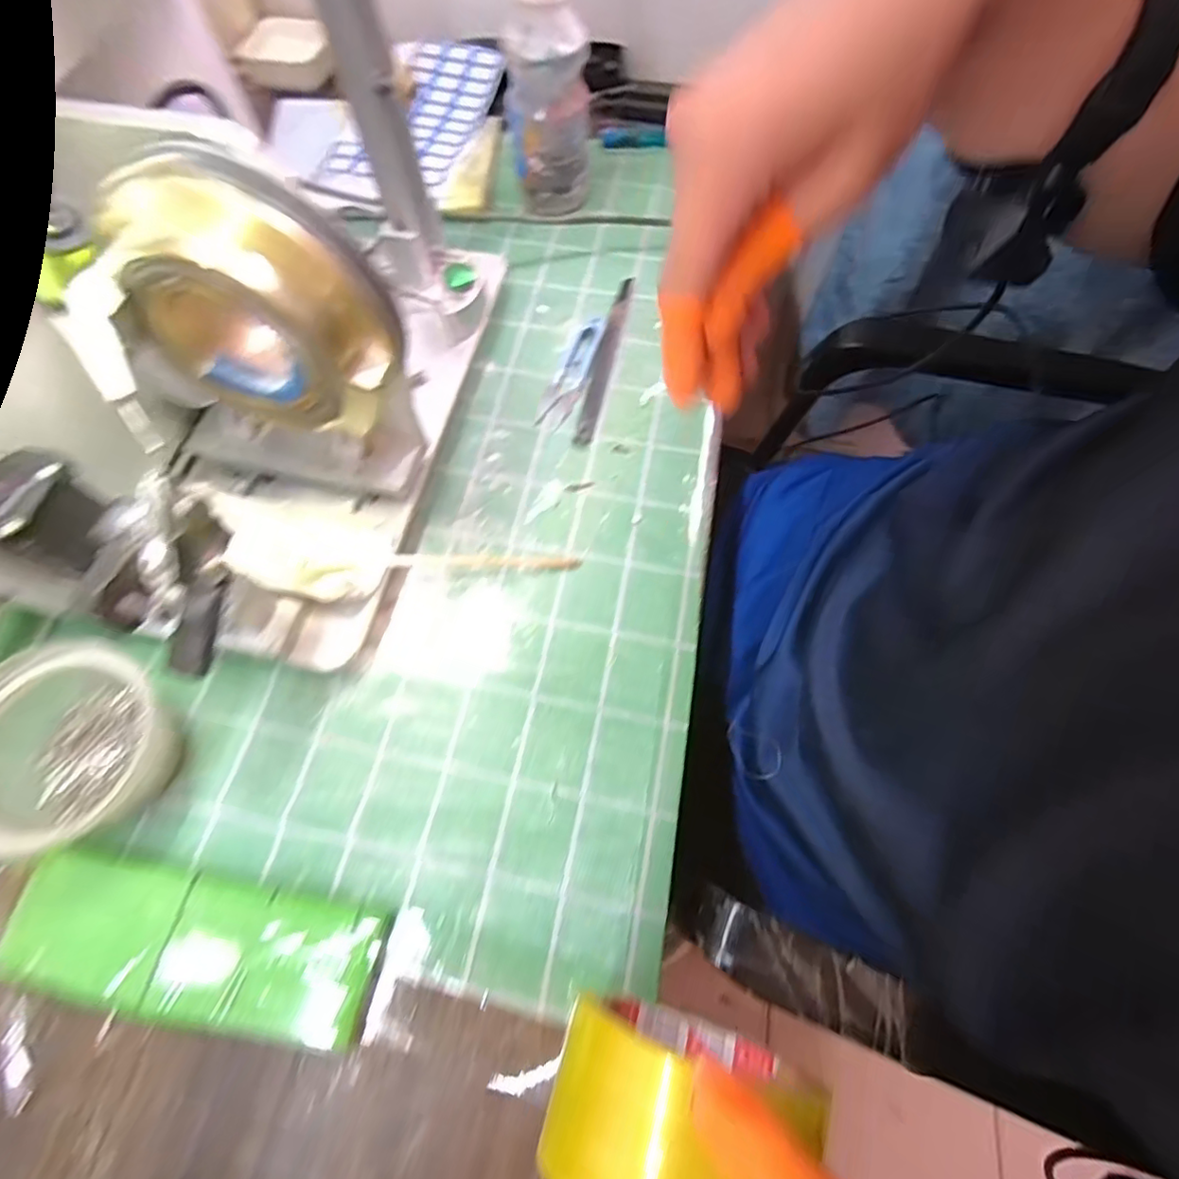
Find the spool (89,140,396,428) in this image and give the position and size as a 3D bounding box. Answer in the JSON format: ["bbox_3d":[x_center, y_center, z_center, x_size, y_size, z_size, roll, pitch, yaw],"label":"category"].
[{"bbox_3d":[-0.140,-0.121,0.247,0.107,0.098,0.047,10,66,5],"label":"spool"}]

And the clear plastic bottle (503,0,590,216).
[{"bbox_3d":[-0.032,-0.385,0.420,0.058,0.197,0.051,0,67,2],"label":"clear plastic bottle"}]

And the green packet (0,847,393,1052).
[{"bbox_3d":[-0.194,0.174,0.282,0.182,0.014,0.059,9,67,6],"label":"green packet"}]

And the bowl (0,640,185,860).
[{"bbox_3d":[-0.272,0.080,0.299,0.102,0.061,0.093,-1,67,1],"label":"bowl"}]

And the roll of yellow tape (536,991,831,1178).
[{"bbox_3d":[0.039,0.195,0.216,0.104,0.091,0.049,12,68,7],"label":"roll of yellow tape"}]

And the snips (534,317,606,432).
[{"bbox_3d":[-0.012,-0.161,0.426,0.023,0.008,0.099,17,68,9],"label":"snips"}]

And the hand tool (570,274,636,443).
[{"bbox_3d":[0.012,-0.176,0.433,0.014,0.008,0.164,11,68,6],"label":"hand tool"}]

